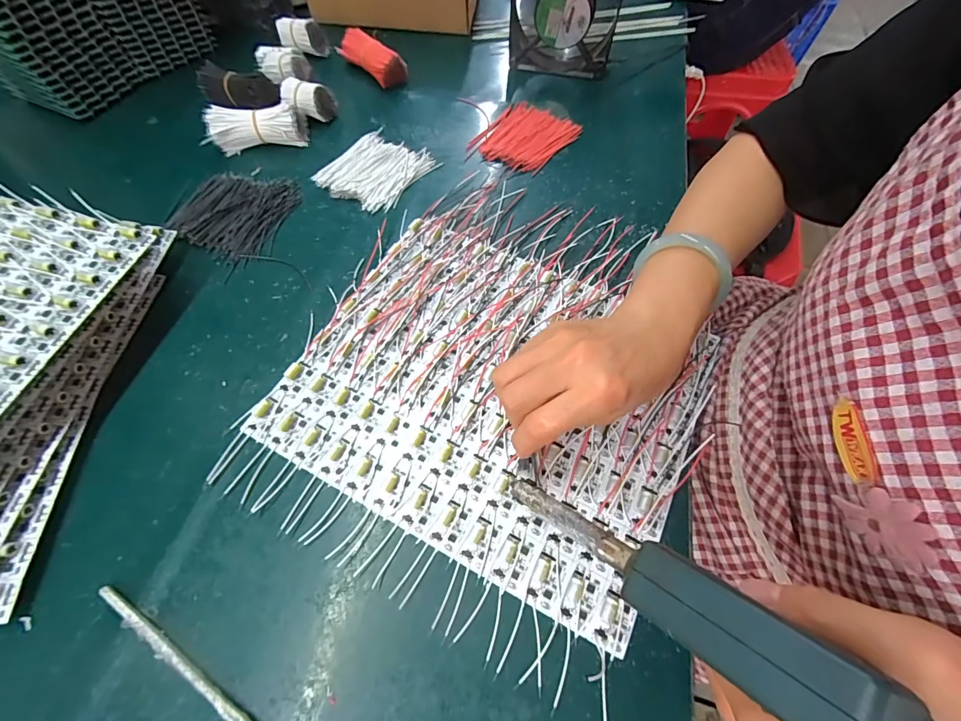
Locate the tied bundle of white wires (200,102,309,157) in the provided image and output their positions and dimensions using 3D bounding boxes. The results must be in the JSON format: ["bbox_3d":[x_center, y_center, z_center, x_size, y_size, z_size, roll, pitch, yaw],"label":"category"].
[{"bbox_3d":[-0.234,-0.245,0.432,0.093,0.033,0.034,-8,63,-5],"label":"tied bundle of white wires"}]

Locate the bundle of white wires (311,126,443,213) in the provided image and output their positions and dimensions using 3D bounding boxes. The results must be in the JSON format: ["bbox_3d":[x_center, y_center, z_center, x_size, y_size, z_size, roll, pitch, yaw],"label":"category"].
[{"bbox_3d":[-0.107,-0.198,0.425,0.090,0.009,0.101,33,67,15],"label":"bundle of white wires"}]

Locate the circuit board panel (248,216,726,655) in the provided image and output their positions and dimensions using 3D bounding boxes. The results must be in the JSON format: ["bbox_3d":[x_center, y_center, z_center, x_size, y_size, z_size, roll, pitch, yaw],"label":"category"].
[{"bbox_3d":[0.010,0.013,0.316,0.288,0.009,0.249,27,65,12],"label":"circuit board panel"}]

